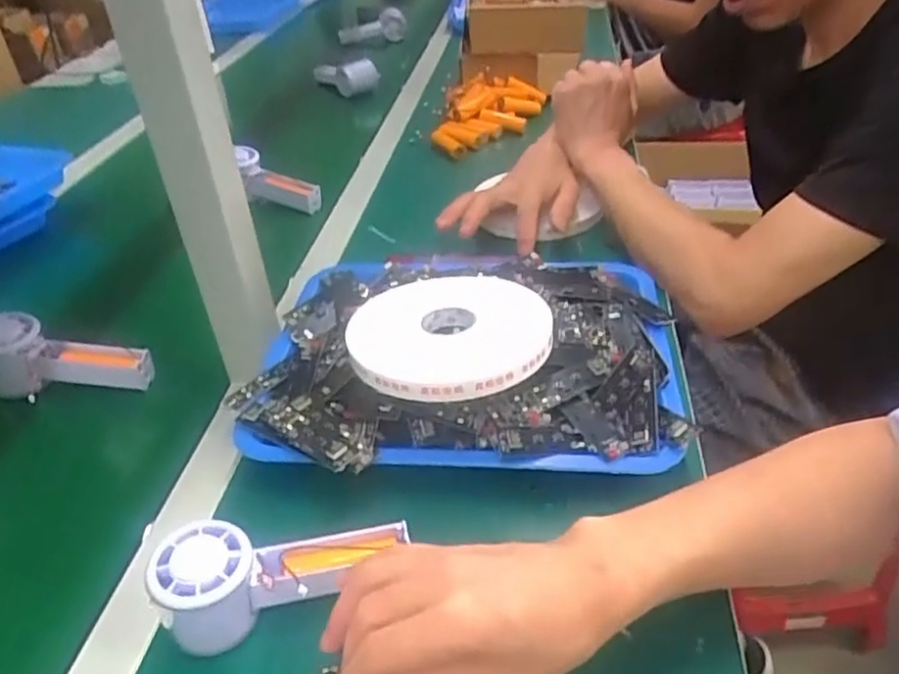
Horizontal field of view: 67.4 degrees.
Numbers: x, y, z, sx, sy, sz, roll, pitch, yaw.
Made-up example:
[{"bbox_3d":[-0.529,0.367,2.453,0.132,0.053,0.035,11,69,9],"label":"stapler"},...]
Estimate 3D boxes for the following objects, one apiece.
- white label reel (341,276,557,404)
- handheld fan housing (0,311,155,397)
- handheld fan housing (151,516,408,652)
[{"bbox_3d":[0.001,-0.003,0.502,0.147,0.016,0.138,-11,38,-10],"label":"white label reel"},{"bbox_3d":[-0.343,0.020,0.594,0.146,0.058,0.050,4,38,10],"label":"handheld fan housing"},{"bbox_3d":[-0.098,0.139,0.411,0.147,0.061,0.056,-15,39,-14],"label":"handheld fan housing"}]

